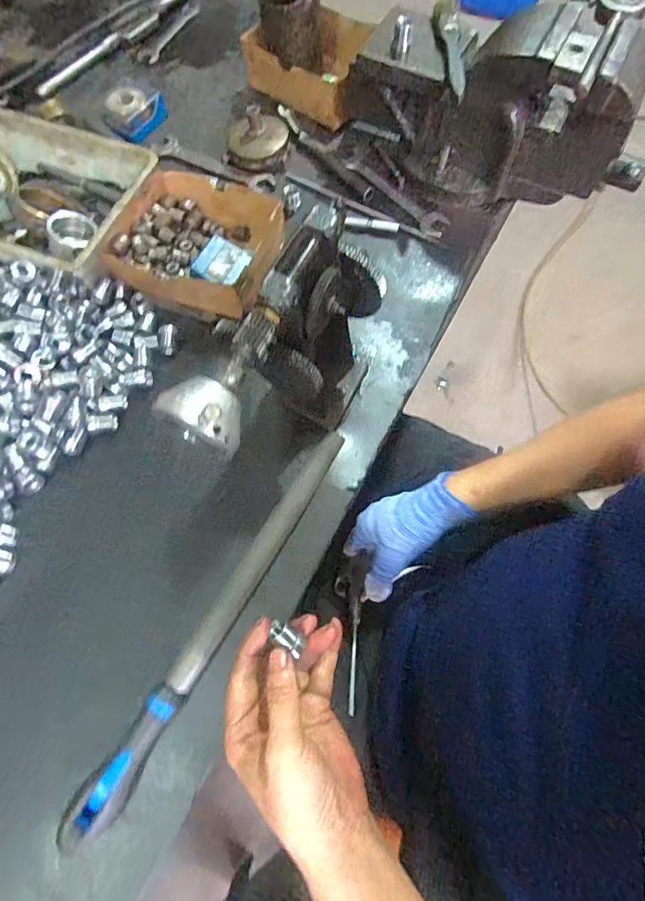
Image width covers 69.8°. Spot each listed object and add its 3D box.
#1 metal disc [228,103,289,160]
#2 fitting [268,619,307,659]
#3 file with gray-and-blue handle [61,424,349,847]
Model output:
[{"bbox_3d":[-0.079,-0.392,0.564,0.072,0.035,0.072,0,68,1],"label":"metal disc"},{"bbox_3d":[-0.026,0.127,0.312,0.023,0.015,0.013,37,44,-11],"label":"fitting"},{"bbox_3d":[-0.079,0.130,0.379,0.027,0.032,0.353,29,72,12],"label":"file with gray-and-blue handle"}]

